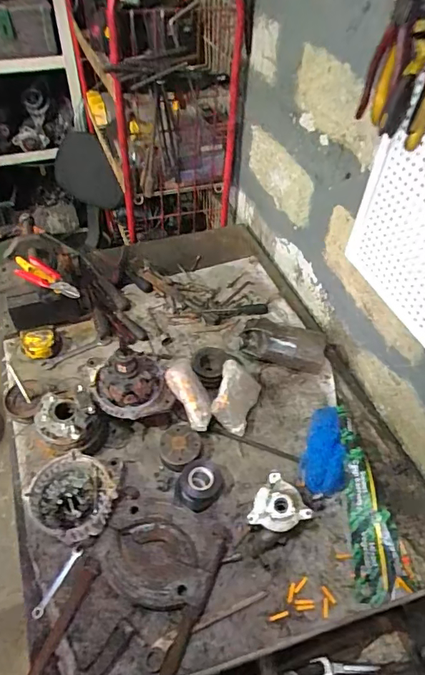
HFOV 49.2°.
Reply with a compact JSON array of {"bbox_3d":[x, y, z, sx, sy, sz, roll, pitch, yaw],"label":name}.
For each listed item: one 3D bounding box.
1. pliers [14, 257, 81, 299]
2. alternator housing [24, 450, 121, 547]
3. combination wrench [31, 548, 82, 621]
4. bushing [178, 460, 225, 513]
[{"bbox_3d":[-0.380,-0.140,1.047,0.195,0.021,0.058,23,52,17],"label":"pliers"},{"bbox_3d":[-0.235,0.270,0.805,0.145,0.079,0.150,1,49,-1],"label":"alternator housing"},{"bbox_3d":[-0.248,0.391,0.743,0.017,0.011,0.110,23,52,16],"label":"combination wrench"},{"bbox_3d":[-0.019,0.267,0.836,0.089,0.037,0.086,17,51,11],"label":"bushing"}]

